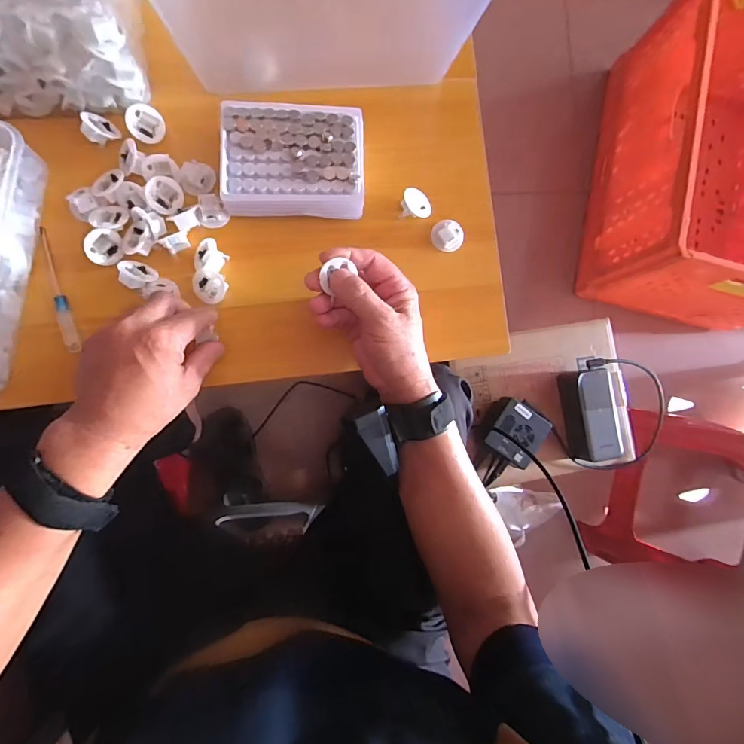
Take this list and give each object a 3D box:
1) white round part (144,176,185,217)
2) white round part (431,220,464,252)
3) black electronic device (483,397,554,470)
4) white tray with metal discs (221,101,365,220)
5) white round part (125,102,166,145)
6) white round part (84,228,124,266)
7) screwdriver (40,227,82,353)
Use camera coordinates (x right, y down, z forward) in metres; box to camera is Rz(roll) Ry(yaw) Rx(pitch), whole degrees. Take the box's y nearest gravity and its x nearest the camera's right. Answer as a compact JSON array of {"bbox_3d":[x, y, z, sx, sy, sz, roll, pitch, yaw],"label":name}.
[{"bbox_3d":[-0.200,-0.169,0.401,0.033,0.016,0.033,-6,109,-35],"label":"white round part"},{"bbox_3d":[0.079,-0.141,0.435,0.031,0.020,0.029,0,86,-8],"label":"white round part"},{"bbox_3d":[0.200,0.084,0.594,0.077,0.042,0.081,34,82,-5],"label":"black electronic device"},{"bbox_3d":[-0.075,-0.203,0.402,0.131,0.034,0.095,-1,86,-8],"label":"white tray with metal discs"},{"bbox_3d":[-0.218,-0.239,0.402,0.034,0.015,0.034,-10,108,-33],"label":"white round part"},{"bbox_3d":[-0.253,-0.118,0.393,0.015,0.032,0.033,23,75,36],"label":"white round part"},{"bbox_3d":[-0.299,-0.077,0.400,0.012,0.014,0.120,-12,88,-9],"label":"screwdriver"}]

